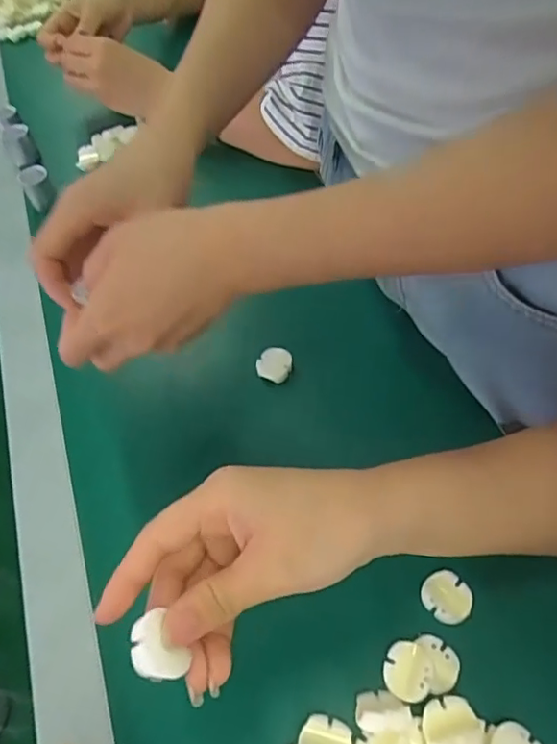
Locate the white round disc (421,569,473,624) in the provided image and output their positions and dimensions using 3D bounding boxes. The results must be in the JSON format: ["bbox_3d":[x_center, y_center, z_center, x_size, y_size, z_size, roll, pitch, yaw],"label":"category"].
[{"bbox_3d":[0.098,0.130,0.331,0.025,0.004,0.028,-40,63,-10],"label":"white round disc"}]

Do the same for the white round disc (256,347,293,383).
[{"bbox_3d":[-0.003,-0.006,0.439,0.027,0.008,0.027,-1,65,2],"label":"white round disc"}]

